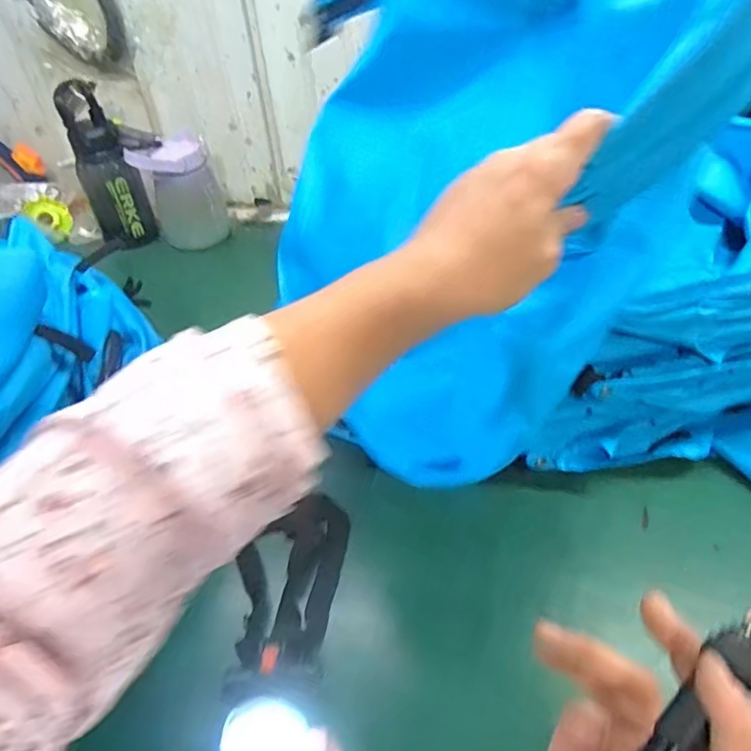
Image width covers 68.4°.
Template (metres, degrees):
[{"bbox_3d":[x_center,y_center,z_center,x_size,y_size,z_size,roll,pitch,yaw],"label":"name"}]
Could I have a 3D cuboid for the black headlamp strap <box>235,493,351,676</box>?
[{"bbox_3d":[-0.079,0.178,0.501,0.092,0.034,0.184,10,39,2],"label":"black headlamp strap"}]

